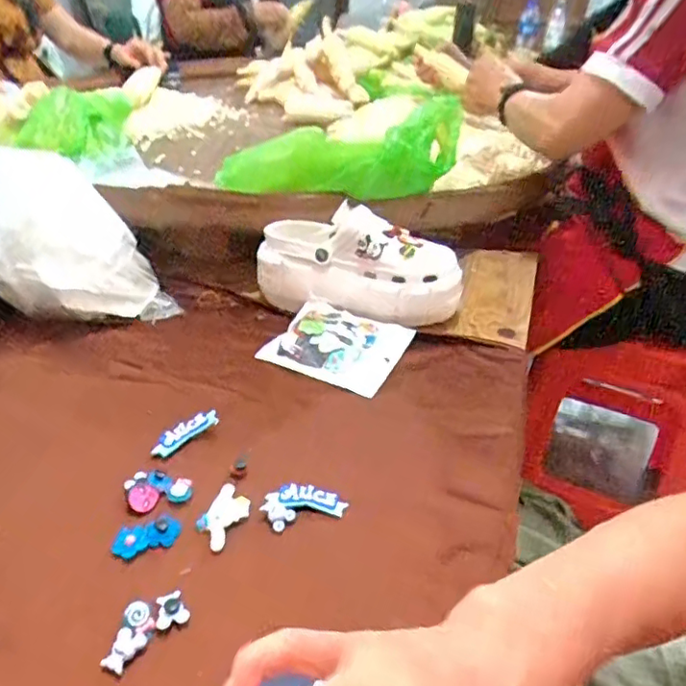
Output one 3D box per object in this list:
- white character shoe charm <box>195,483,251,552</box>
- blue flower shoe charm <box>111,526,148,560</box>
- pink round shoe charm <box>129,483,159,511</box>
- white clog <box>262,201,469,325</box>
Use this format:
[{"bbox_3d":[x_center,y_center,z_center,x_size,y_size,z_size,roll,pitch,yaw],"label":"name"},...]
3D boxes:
[{"bbox_3d":[-0.094,0.133,0.457,0.035,0.008,0.052,19,36,24],"label":"white character shoe charm"},{"bbox_3d":[-0.158,0.146,0.432,0.024,0.006,0.024,2,33,-1],"label":"blue flower shoe charm"},{"bbox_3d":[-0.160,0.123,0.468,0.023,0.004,0.025,0,33,-5],"label":"pink round shoe charm"},{"bbox_3d":[0.021,-0.095,0.702,0.240,0.097,0.084,12,35,16],"label":"white clog"}]

